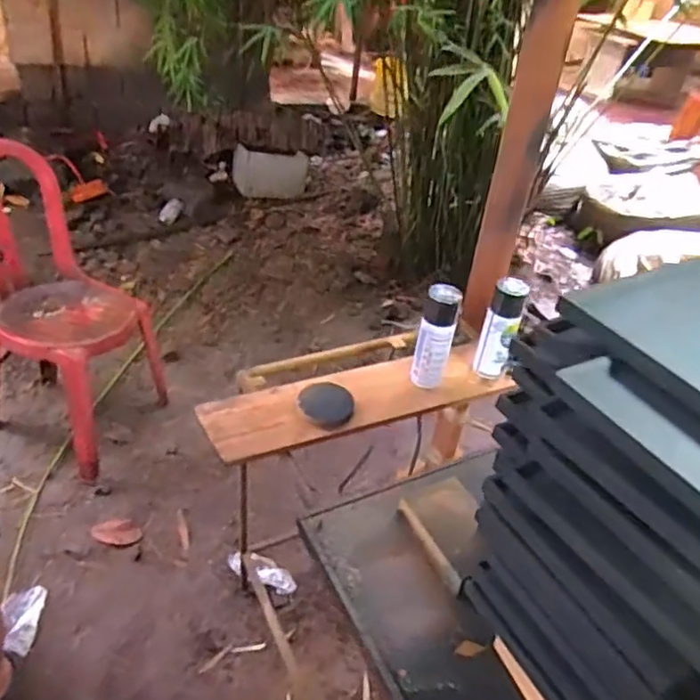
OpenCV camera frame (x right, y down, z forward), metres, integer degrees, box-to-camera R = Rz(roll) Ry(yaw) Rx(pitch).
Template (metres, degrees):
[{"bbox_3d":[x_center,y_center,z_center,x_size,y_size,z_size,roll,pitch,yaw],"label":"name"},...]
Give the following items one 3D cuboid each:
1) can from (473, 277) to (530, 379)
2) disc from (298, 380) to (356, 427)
[{"bbox_3d":[0.294,-0.040,1.219,0.072,0.210,0.054,15,36,10],"label":"can"},{"bbox_3d":[-0.041,0.096,1.166,0.103,0.018,0.112,13,36,6],"label":"disc"}]

